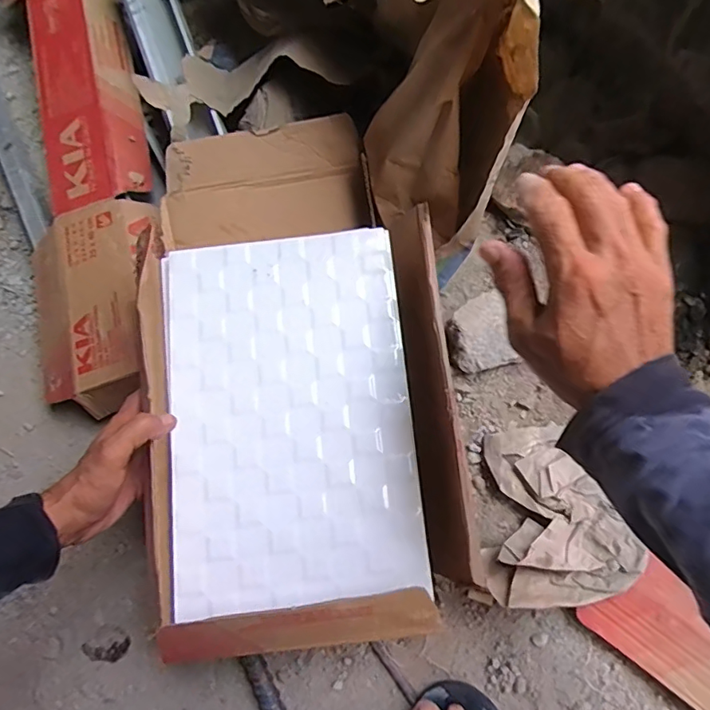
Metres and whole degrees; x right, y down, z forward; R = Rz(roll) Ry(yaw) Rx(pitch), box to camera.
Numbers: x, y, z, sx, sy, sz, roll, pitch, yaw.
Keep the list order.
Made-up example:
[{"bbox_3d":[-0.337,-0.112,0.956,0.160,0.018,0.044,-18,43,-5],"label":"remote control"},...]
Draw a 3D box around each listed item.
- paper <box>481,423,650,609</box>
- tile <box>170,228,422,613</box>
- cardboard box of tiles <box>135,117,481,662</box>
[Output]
[{"bbox_3d":[0.200,0.156,0.514,0.137,0.064,0.169,-2,74,9],"label":"paper"},{"bbox_3d":[-0.074,0.051,0.539,0.246,0.012,0.376,-6,74,3],"label":"tile"},{"bbox_3d":[-0.074,-0.007,0.565,0.285,0.105,0.557,-10,71,-1],"label":"cardboard box of tiles"}]

